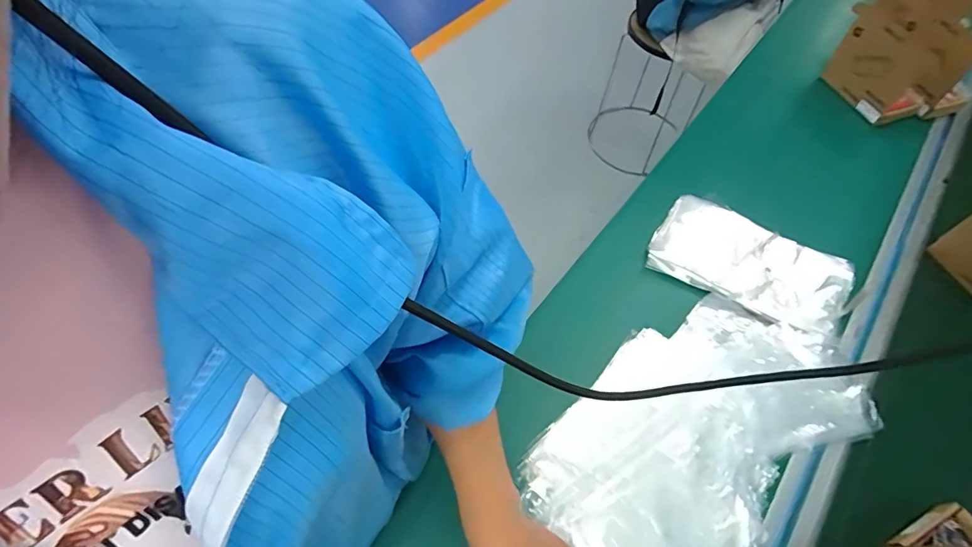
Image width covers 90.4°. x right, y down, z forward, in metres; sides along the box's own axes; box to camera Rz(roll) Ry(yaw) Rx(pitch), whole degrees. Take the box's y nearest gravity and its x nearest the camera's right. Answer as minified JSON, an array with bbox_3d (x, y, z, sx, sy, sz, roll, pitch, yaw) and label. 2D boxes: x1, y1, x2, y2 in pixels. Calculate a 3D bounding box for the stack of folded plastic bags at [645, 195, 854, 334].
[{"bbox_3d":[0.318,-0.016,0.583,0.217,0.020,0.121,28,61,16],"label":"stack of folded plastic bags"}]

